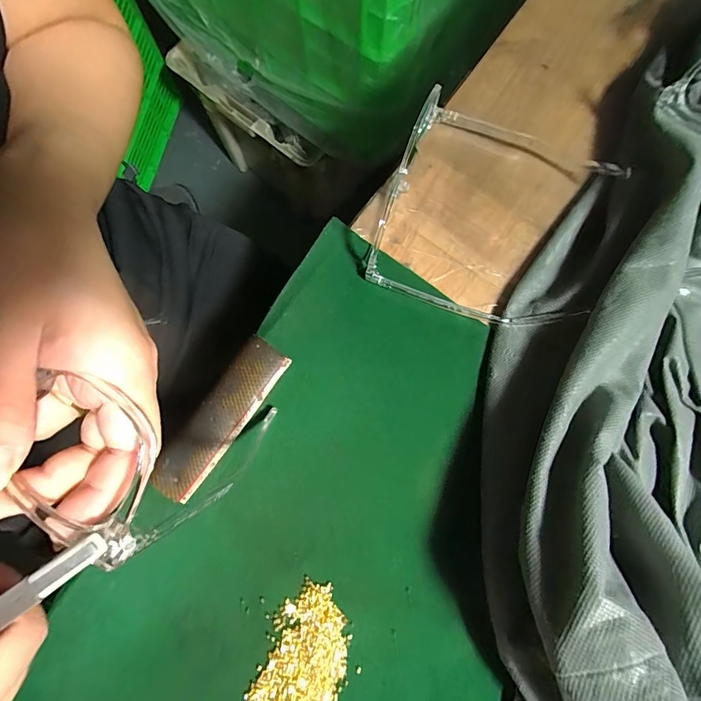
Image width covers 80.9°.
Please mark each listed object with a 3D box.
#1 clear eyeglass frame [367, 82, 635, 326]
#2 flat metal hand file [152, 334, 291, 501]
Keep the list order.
[{"bbox_3d":[0.103,-0.101,0.298,0.152,0.039,0.155,19,78,3],"label":"clear eyeglass frame"},{"bbox_3d":[-0.089,0.045,0.279,0.034,0.007,0.117,35,80,6],"label":"flat metal hand file"}]

